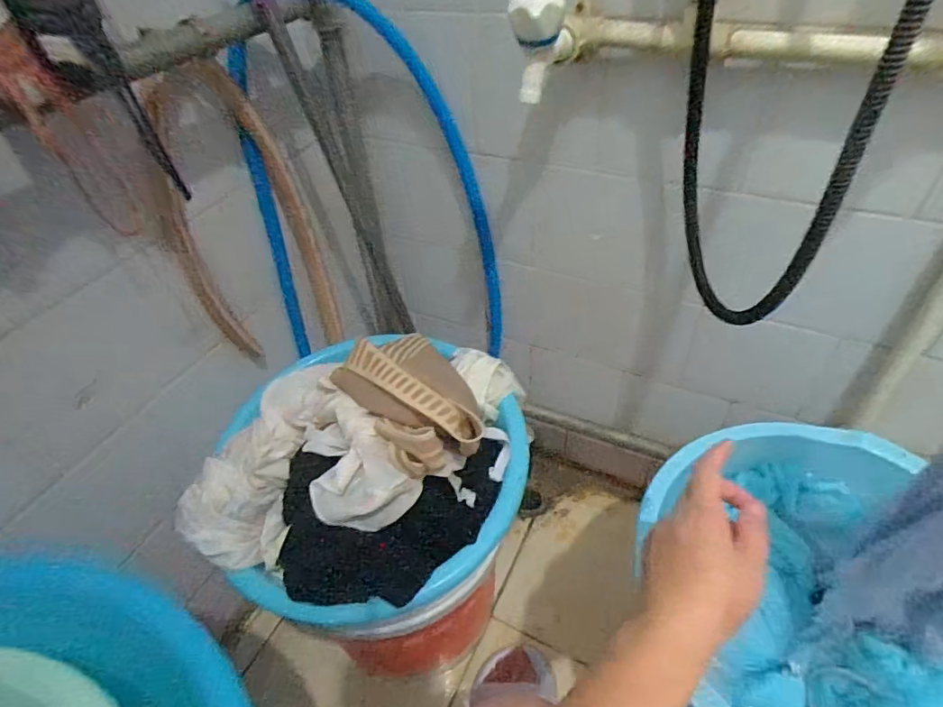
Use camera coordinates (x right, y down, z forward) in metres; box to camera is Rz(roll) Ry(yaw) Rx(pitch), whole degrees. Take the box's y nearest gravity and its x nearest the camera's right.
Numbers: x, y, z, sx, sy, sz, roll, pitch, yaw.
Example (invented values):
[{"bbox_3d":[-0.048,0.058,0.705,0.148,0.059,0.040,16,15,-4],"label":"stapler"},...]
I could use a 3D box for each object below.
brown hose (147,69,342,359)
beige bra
[{"bbox_3d":[-0.263,-0.137,0.622,0.159,0.357,0.071,-27,48,-20],"label":"brown hose"},{"bbox_3d":[-0.048,0.041,0.520,0.122,0.091,0.170,-29,49,-22],"label":"beige bra"}]

